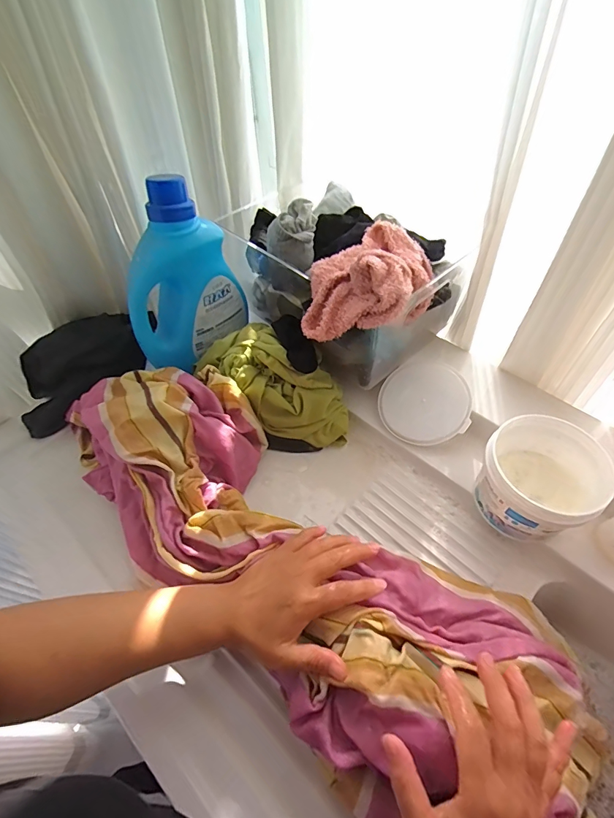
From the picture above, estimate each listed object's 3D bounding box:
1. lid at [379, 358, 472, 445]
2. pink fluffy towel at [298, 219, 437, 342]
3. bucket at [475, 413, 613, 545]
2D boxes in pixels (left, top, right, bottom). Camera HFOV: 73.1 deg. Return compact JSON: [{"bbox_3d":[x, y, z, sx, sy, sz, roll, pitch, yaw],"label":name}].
[{"bbox_3d":[0.165,-0.013,0.586,0.119,0.010,0.121,-4,74,15],"label":"lid"},{"bbox_3d":[0.078,-0.150,0.503,0.145,0.096,0.166,11,55,11],"label":"pink fluffy towel"},{"bbox_3d":[0.262,0.083,0.481,0.116,0.094,0.115,-2,53,2],"label":"bucket"}]

